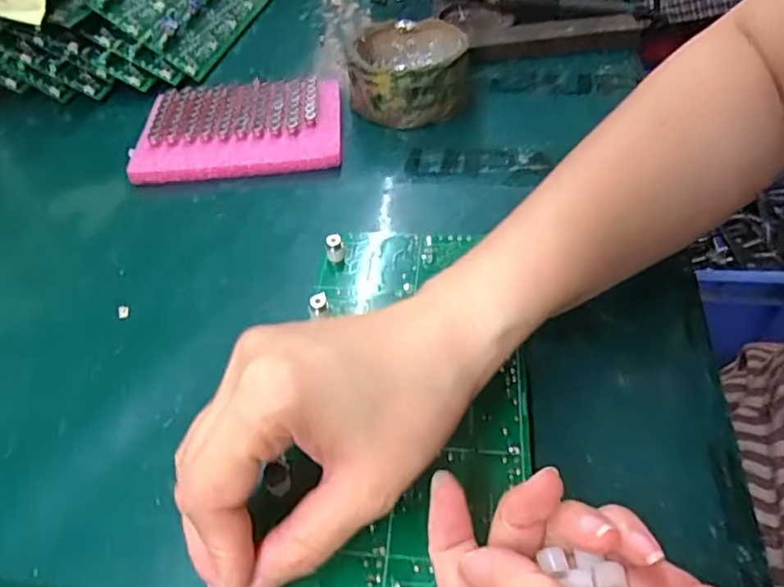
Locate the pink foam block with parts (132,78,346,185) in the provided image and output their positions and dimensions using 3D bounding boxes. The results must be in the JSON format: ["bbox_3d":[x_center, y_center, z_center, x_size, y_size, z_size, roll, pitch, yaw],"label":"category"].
[{"bbox_3d":[-0.109,-0.122,0.457,0.141,0.022,0.105,-5,45,-1],"label":"pink foam block with parts"}]

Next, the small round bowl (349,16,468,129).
[{"bbox_3d":[0.014,-0.164,0.464,0.082,0.047,0.083,1,45,5],"label":"small round bowl"}]

